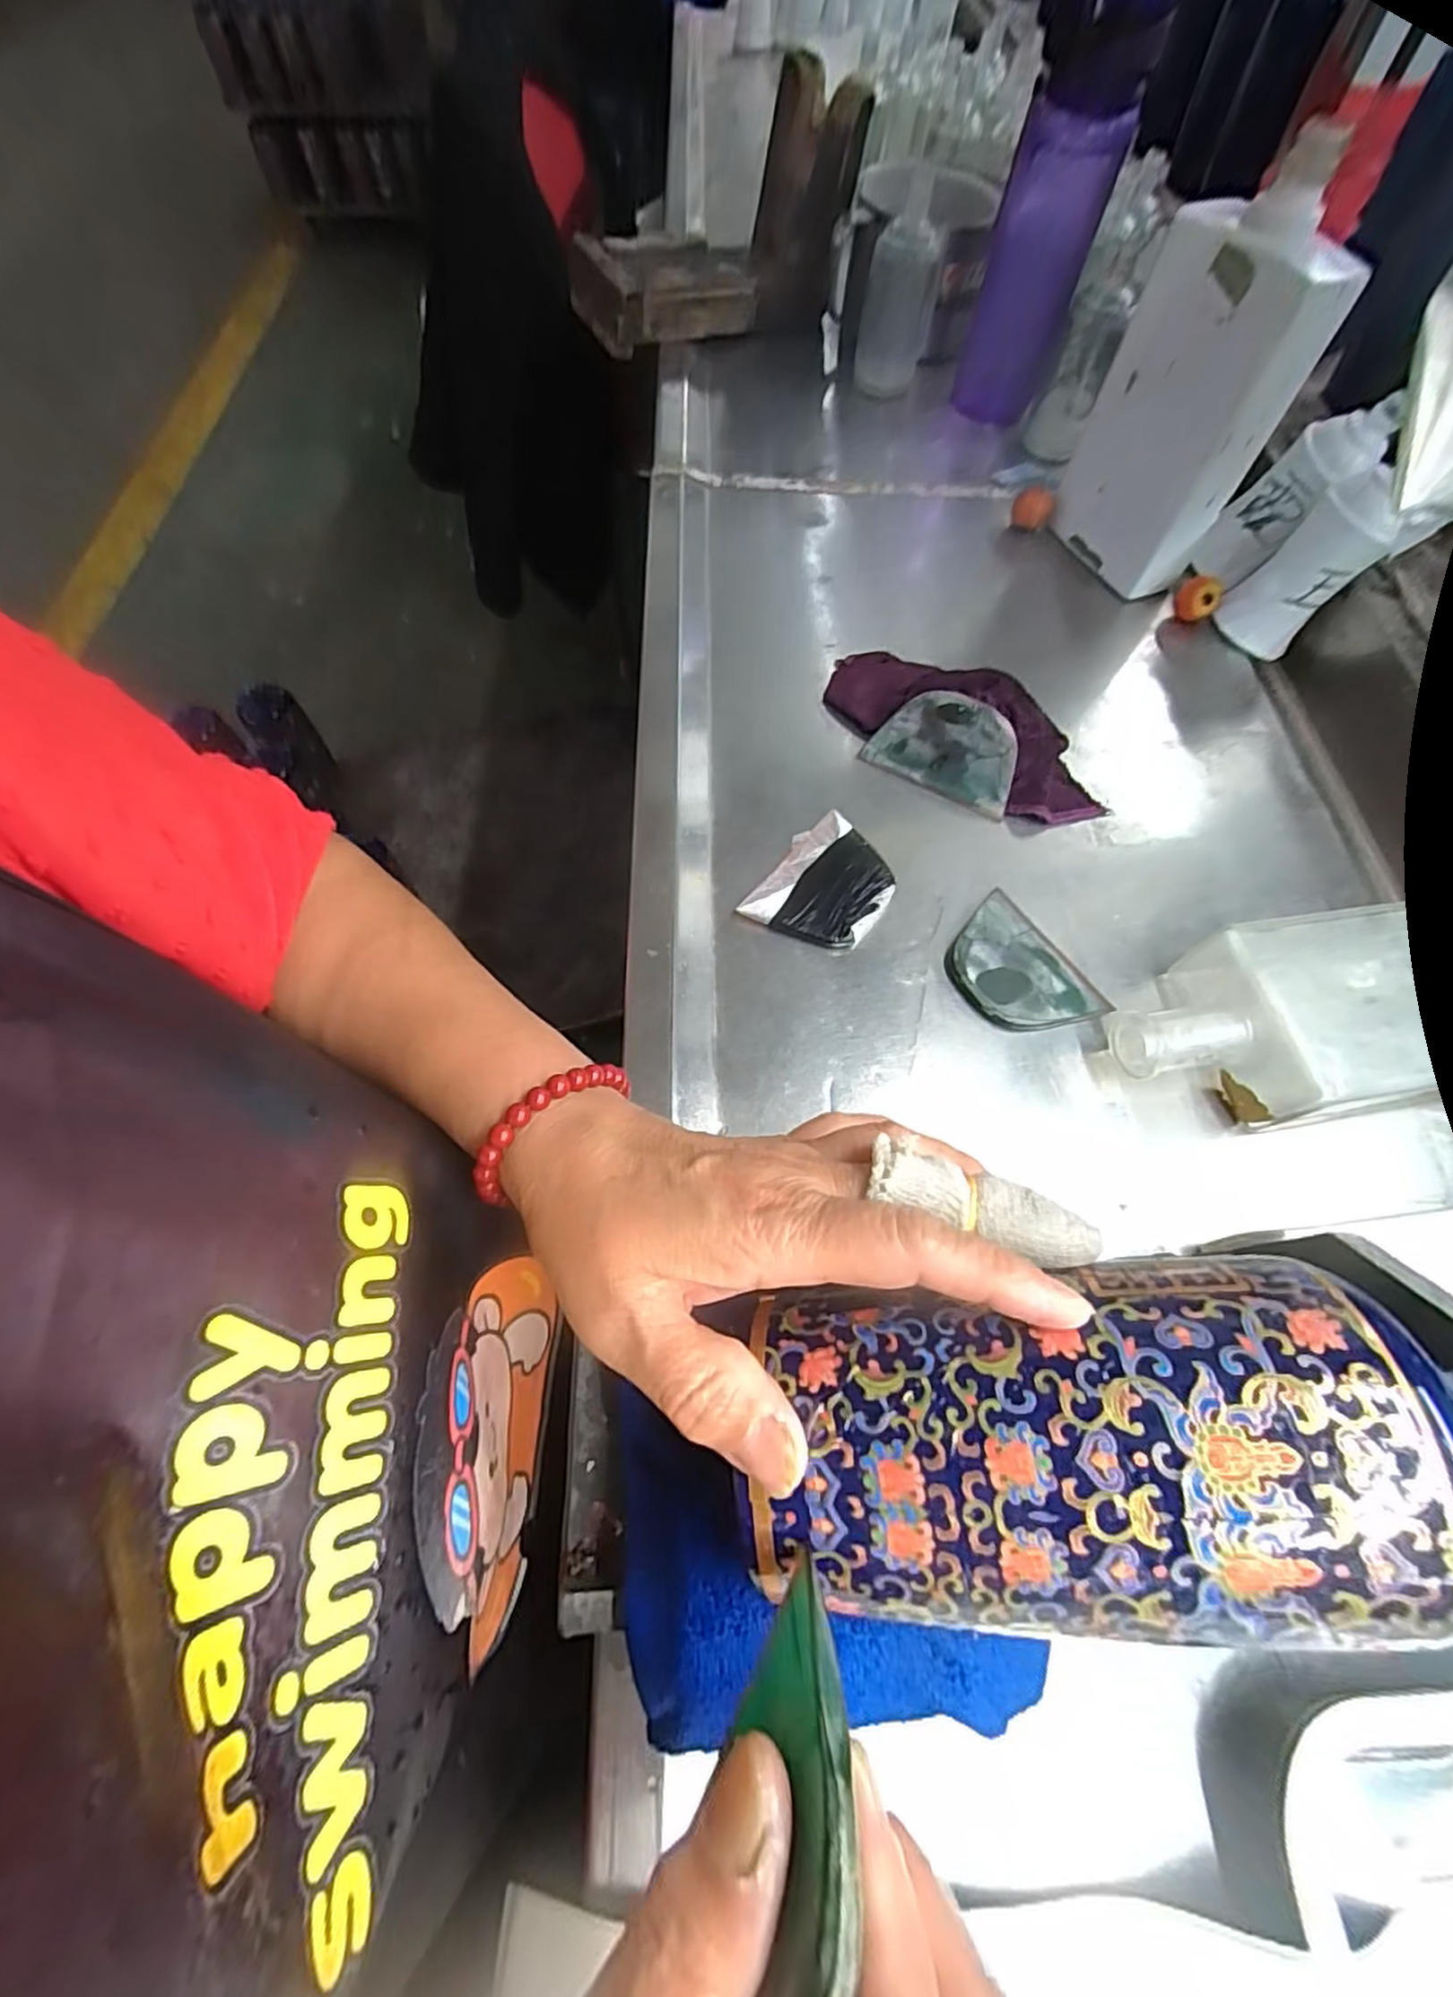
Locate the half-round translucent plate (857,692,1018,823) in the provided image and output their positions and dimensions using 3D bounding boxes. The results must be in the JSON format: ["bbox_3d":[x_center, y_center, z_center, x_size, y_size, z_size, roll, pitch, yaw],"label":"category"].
[{"bbox_3d":[0.132,-0.150,0.410,0.087,0.005,0.058,28,96,12],"label":"half-round translucent plate"}]

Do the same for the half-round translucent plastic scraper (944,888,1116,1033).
[{"bbox_3d":[0.148,-0.013,0.355,0.059,0.010,0.080,-33,70,-11],"label":"half-round translucent plastic scraper"}]

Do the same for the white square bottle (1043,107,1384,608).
[{"bbox_3d":[0.294,-0.376,0.452,0.068,0.198,0.108,-18,67,-5],"label":"white square bottle"}]

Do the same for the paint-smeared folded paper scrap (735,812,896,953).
[{"bbox_3d":[0.055,-0.061,0.372,0.061,0.011,0.078,30,71,14],"label":"paint-smeared folded paper scrap"}]

